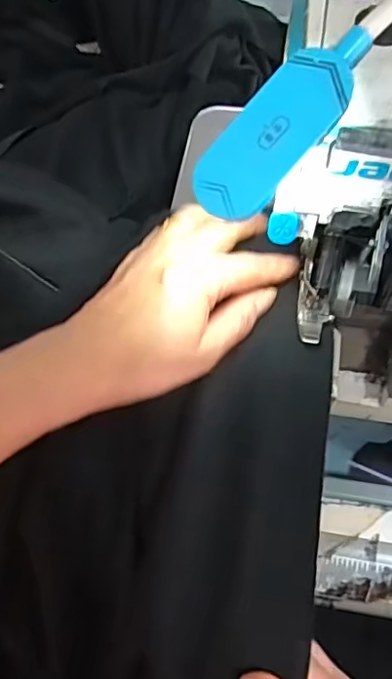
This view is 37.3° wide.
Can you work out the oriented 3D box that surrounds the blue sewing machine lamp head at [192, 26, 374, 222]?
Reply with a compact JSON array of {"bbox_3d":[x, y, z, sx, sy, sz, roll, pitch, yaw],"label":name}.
[{"bbox_3d":[0.035,-0.086,0.233,0.030,0.016,0.086,43,95,-5],"label":"blue sewing machine lamp head"}]

